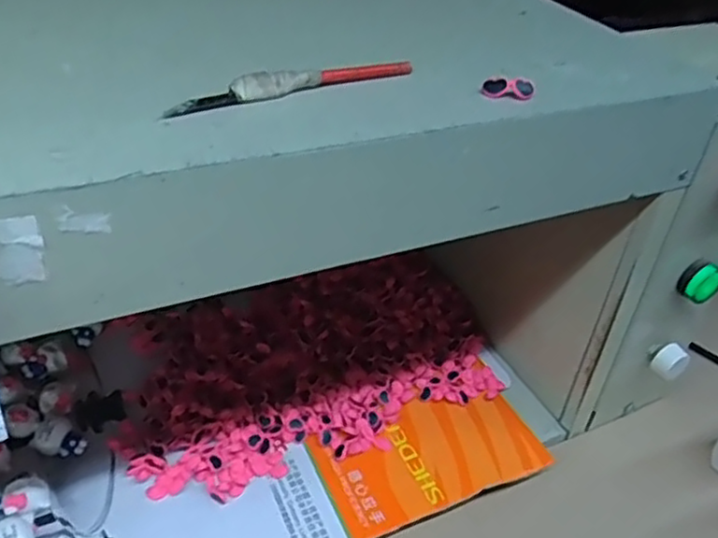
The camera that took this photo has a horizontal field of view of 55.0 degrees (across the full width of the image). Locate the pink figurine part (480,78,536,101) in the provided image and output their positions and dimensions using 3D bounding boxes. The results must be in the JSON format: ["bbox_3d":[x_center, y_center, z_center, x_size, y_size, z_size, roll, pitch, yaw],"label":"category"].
[{"bbox_3d":[0.068,-0.082,0.314,0.022,0.009,0.010,7,37,0],"label":"pink figurine part"}]

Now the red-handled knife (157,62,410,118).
[{"bbox_3d":[-0.028,-0.081,0.301,0.116,0.009,0.009,-16,43,-28],"label":"red-handled knife"}]

